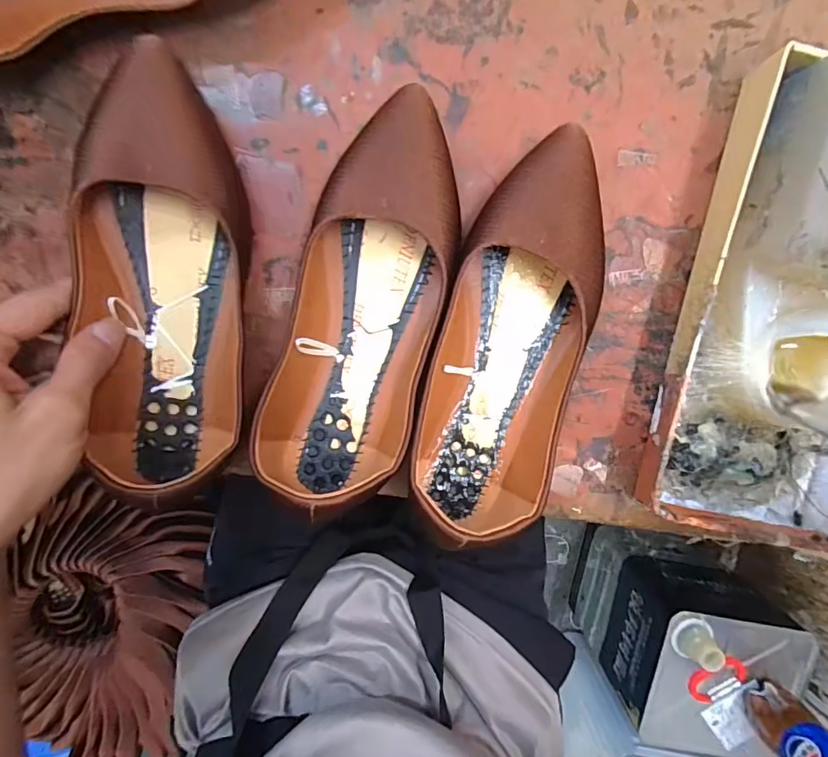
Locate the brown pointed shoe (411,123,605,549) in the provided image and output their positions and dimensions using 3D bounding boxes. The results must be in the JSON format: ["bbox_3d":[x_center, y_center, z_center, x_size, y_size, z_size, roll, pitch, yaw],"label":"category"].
[{"bbox_3d":[0.058,-0.022,0.276,0.085,0.070,0.230,17,96,-3],"label":"brown pointed shoe"}]

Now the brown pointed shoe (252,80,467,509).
[{"bbox_3d":[-0.027,-0.042,0.271,0.083,0.071,0.230,14,96,-2],"label":"brown pointed shoe"}]

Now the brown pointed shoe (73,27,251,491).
[{"bbox_3d":[-0.141,-0.050,0.261,0.081,0.063,0.242,1,96,-1],"label":"brown pointed shoe"}]

